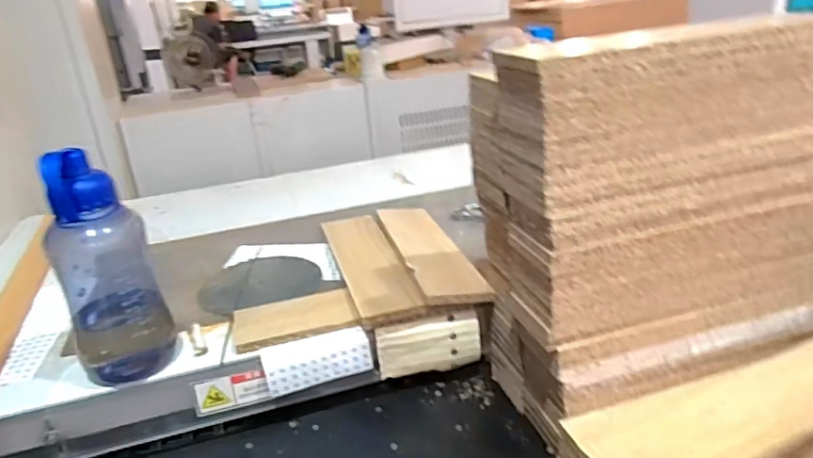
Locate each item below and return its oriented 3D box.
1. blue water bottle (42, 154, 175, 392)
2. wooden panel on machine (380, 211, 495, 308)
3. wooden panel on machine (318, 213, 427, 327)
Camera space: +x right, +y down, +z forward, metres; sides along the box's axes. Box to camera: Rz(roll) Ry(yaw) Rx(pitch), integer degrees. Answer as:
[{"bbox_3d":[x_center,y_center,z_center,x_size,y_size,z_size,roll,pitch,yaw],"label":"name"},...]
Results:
[{"bbox_3d":[-0.351,0.045,0.685,0.101,0.267,0.103,-19,26,-30],"label":"blue water bottle"},{"bbox_3d":[0.030,0.027,0.906,0.089,0.017,0.368,-4,21,-12],"label":"wooden panel on machine"},{"bbox_3d":[-0.060,0.044,0.895,0.089,0.010,0.352,-13,24,-11],"label":"wooden panel on machine"}]

